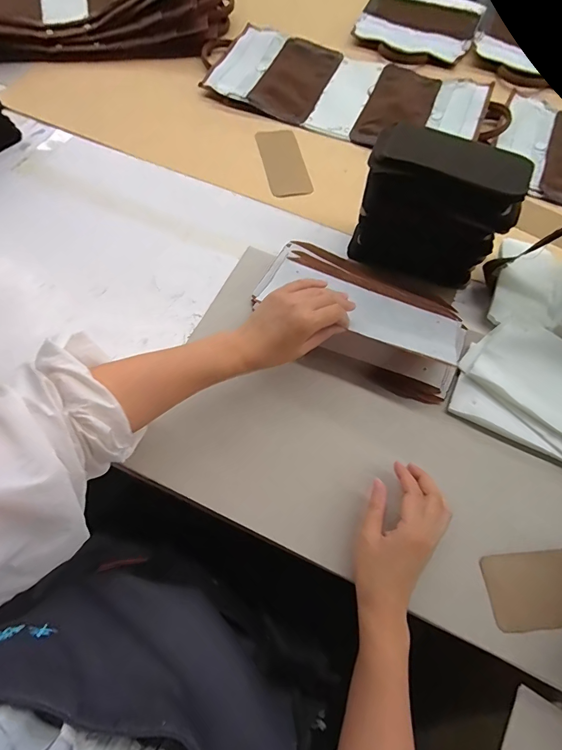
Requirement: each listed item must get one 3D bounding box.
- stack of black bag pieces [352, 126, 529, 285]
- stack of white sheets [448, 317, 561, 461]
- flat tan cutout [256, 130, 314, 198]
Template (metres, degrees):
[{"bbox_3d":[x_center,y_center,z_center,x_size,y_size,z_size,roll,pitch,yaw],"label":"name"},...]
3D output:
[{"bbox_3d":[0.201,-0.220,0.500,0.187,0.166,0.088,23,68,7],"label":"stack of black bag pieces"},{"bbox_3d":[0.348,0.048,0.453,0.255,0.029,0.146,39,89,15],"label":"stack of white sheets"},{"bbox_3d":[0.004,-0.377,0.664,0.069,0.006,0.165,-14,69,-2],"label":"flat tan cutout"}]

